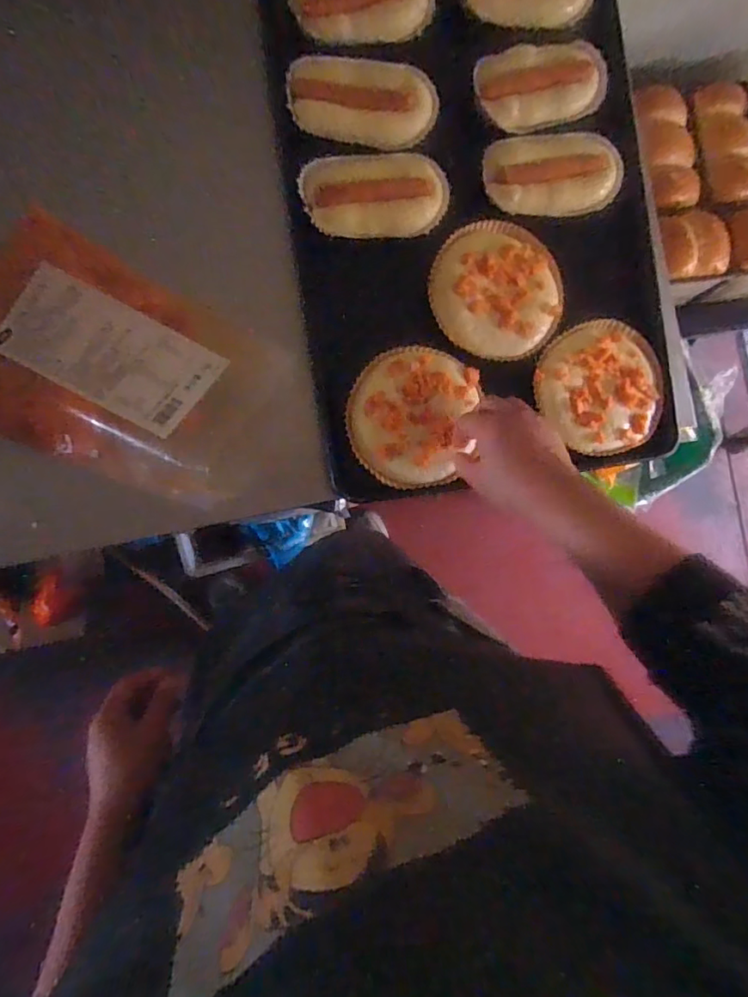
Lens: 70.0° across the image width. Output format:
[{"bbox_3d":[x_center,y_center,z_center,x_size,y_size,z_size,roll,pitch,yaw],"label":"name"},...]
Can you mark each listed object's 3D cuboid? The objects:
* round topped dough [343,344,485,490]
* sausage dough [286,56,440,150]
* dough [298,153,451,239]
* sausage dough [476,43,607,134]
[{"bbox_3d":[0.043,-0.087,0.571,0.136,0.020,0.144,0,90,-9],"label":"round topped dough"},{"bbox_3d":[-0.011,-0.420,0.568,0.157,0.032,0.066,2,89,-8],"label":"sausage dough"},{"bbox_3d":[0.004,-0.322,0.567,0.155,0.027,0.078,-6,91,-8],"label":"dough"},{"bbox_3d":[0.190,-0.467,0.600,0.156,0.030,0.076,-17,92,-8],"label":"sausage dough"}]

